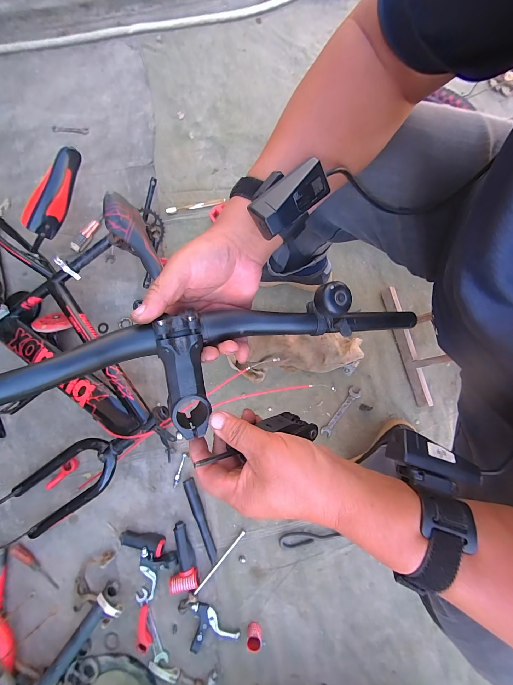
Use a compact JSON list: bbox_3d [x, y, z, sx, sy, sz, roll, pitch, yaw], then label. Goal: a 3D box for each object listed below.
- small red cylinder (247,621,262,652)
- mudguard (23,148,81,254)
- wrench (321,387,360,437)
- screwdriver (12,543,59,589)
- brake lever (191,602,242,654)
[{"bbox_3d":[-0.004,0.644,0.600,0.032,0.037,0.035,3,78,1],"label":"small red cylinder"},{"bbox_3d":[-0.533,-0.375,0.715,0.046,0.092,0.271,23,79,6],"label":"mudguard"},{"bbox_3d":[0.221,0.180,0.715,0.030,0.011,0.144,36,80,7],"label":"wrench"},{"bbox_3d":[-0.507,0.514,0.629,0.141,0.015,0.023,37,80,7],"label":"screwdriver"},{"bbox_3d":[-0.092,0.625,0.605,0.103,0.027,0.078,-1,78,0],"label":"brake lever"}]

